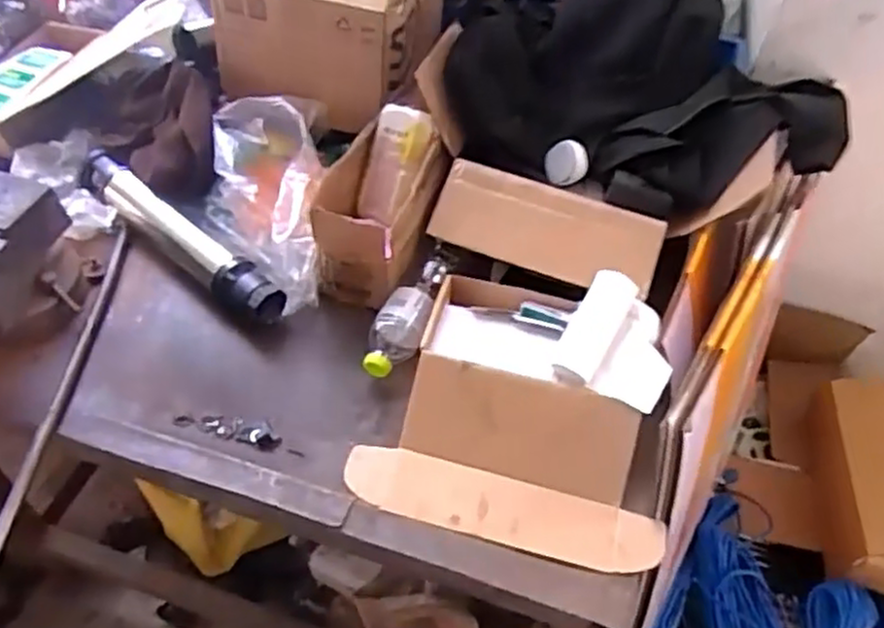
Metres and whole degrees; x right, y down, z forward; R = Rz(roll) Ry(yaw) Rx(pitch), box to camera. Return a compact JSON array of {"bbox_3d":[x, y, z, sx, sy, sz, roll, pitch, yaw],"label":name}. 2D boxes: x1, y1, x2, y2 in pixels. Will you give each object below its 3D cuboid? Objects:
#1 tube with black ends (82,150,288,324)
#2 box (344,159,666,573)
[{"bbox_3d":[-0.355,-0.102,0.974,0.370,0.064,0.058,33,55,21],"label":"tube with black ends"},{"bbox_3d":[0.116,0.041,0.877,0.341,0.105,0.455,15,50,7],"label":"box"}]

